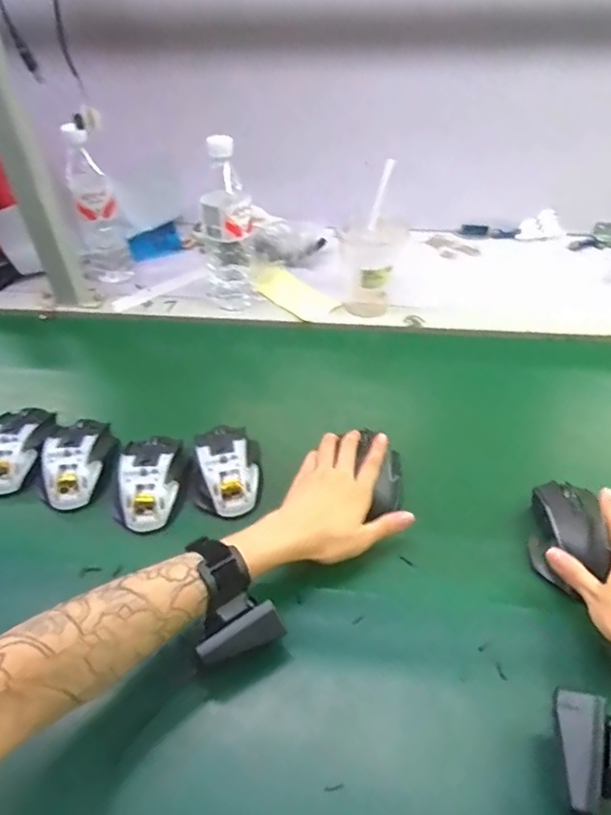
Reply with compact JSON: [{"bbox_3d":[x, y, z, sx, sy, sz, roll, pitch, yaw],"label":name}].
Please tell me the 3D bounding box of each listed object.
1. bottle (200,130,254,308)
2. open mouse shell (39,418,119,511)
[{"bbox_3d":[-0.103,-0.244,0.762,0.067,0.213,0.060,-7,45,-6],"label":"bottle"},{"bbox_3d":[-0.245,0.056,0.615,0.065,0.036,0.106,1,45,2],"label":"open mouse shell"}]

